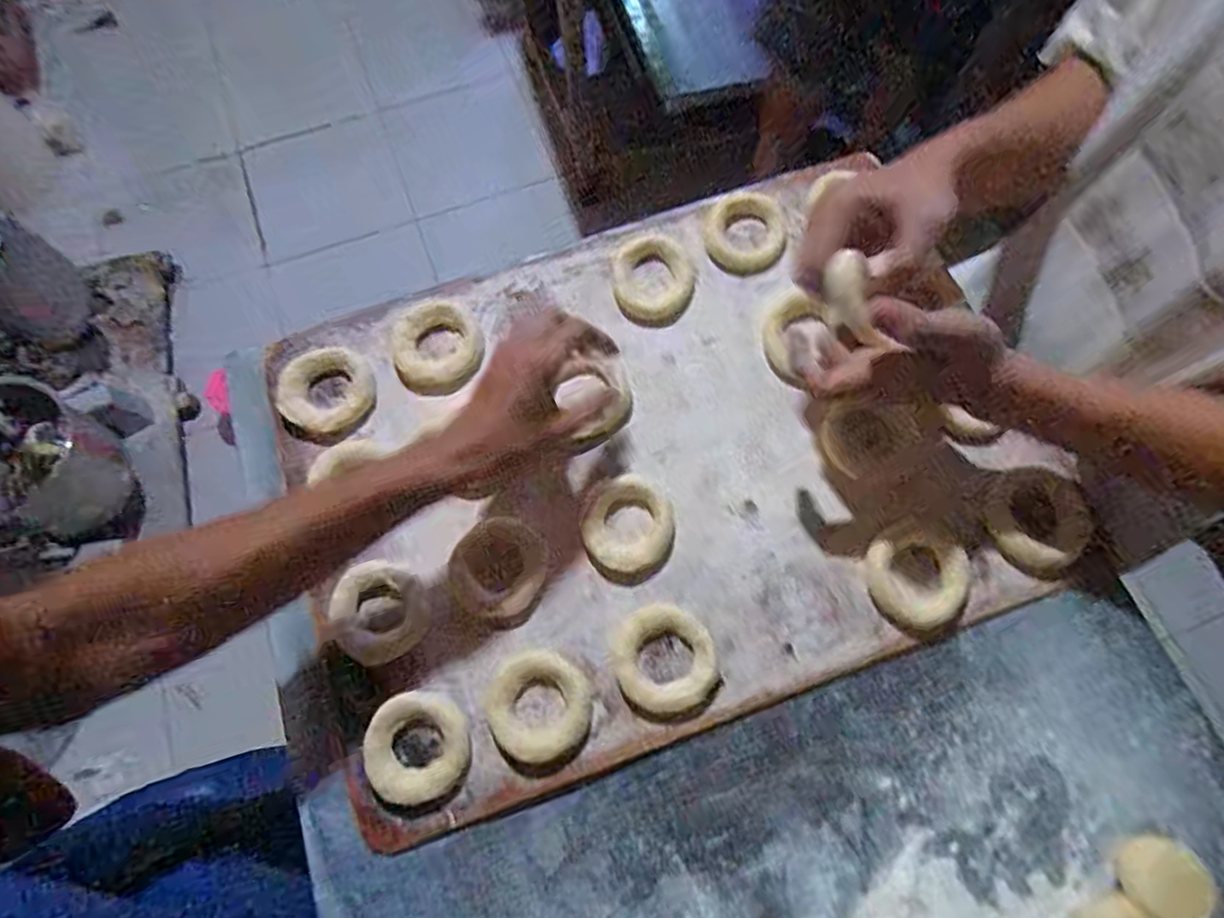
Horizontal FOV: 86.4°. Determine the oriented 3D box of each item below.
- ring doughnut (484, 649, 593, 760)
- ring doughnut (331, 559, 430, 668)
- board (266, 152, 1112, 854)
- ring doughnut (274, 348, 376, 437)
[{"bbox_3d":[-0.052,0.176,0.465,0.071,0.015,0.070,-22,72,-7],"label":"ring doughnut"},{"bbox_3d":[-0.174,0.113,0.486,0.068,0.019,0.071,-22,72,-7],"label":"ring doughnut"},{"bbox_3d":[0.031,-0.007,0.528,0.557,0.020,0.409,-20,72,-6],"label":"board"},{"bbox_3d":[-0.239,-0.057,0.547,0.069,0.021,0.075,0,71,1],"label":"ring doughnut"}]

